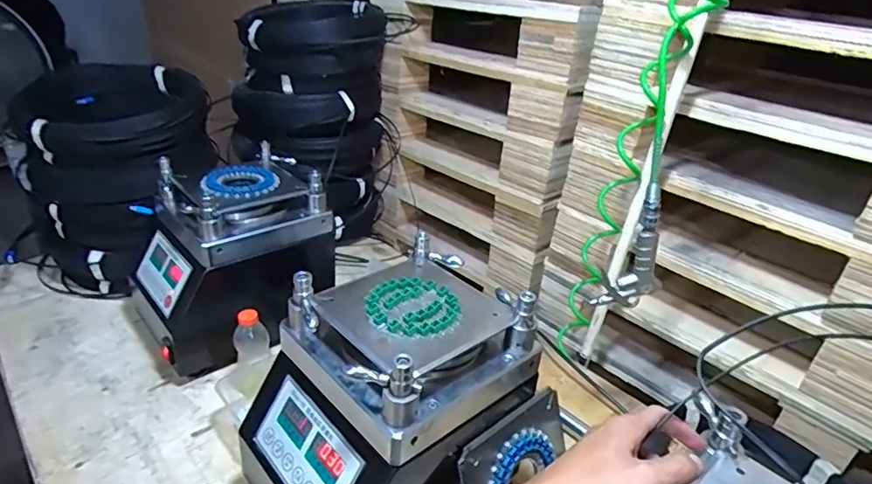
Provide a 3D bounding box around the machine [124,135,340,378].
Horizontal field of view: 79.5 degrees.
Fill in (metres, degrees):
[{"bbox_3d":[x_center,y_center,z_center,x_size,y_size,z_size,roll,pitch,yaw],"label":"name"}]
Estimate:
[{"bbox_3d":[-0.342,0.030,0.910,0.304,0.287,0.239,-19,35,-36],"label":"machine"}]

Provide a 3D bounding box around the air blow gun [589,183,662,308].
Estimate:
[{"bbox_3d":[0.264,0.011,0.694,0.079,0.166,0.034,-8,30,-20],"label":"air blow gun"}]

